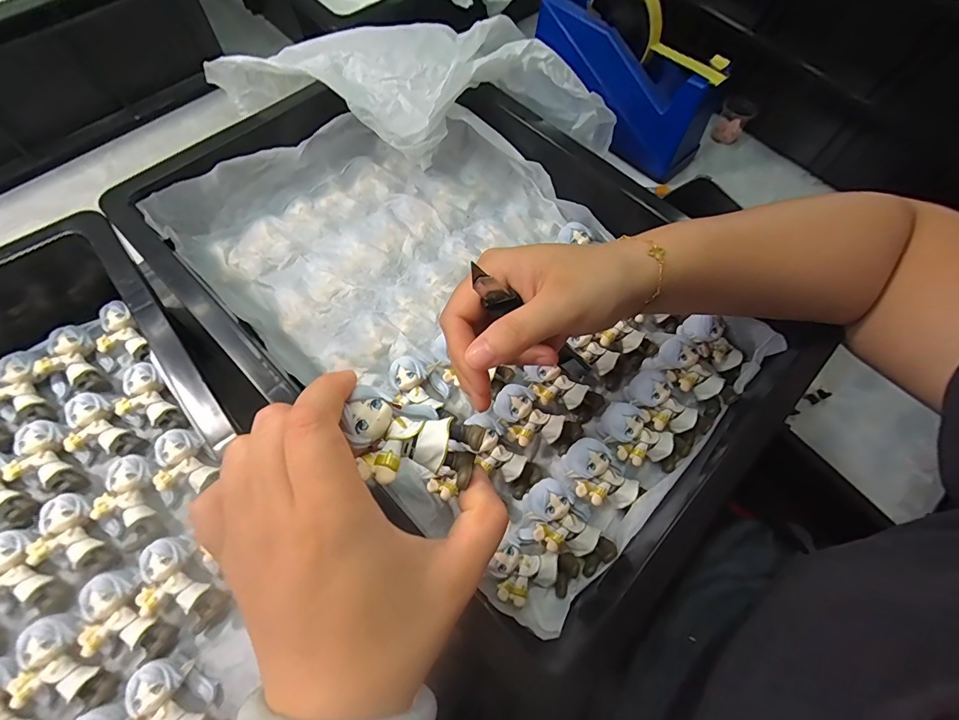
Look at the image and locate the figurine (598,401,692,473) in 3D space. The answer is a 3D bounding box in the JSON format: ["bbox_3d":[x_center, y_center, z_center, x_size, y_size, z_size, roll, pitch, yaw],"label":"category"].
[{"bbox_3d":[0.113,0.057,0.305,0.067,0.022,0.035,29,68,-11],"label":"figurine"}]

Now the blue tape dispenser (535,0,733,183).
[{"bbox_3d":[0.154,-0.299,0.446,0.060,0.110,0.221,-42,93,-18],"label":"blue tape dispenser"}]

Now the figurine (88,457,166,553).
[{"bbox_3d":[-0.239,0.098,0.294,0.040,0.021,0.056,-18,68,-11],"label":"figurine"}]

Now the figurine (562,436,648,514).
[{"bbox_3d":[0.081,0.081,0.293,0.053,0.028,0.035,34,68,11],"label":"figurine"}]

